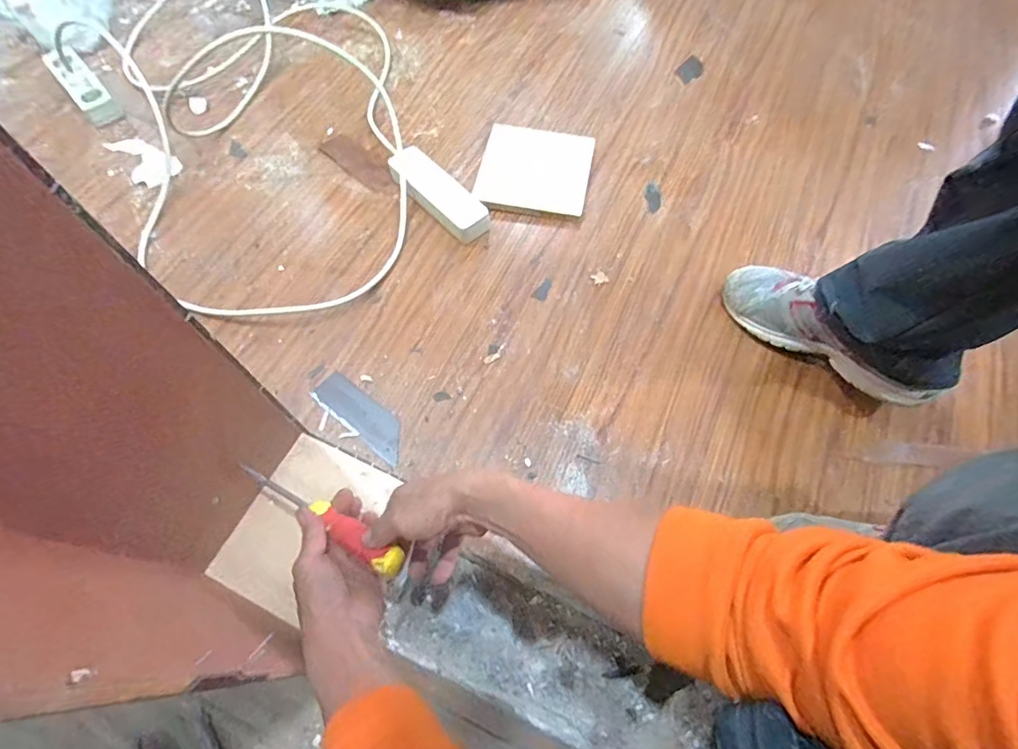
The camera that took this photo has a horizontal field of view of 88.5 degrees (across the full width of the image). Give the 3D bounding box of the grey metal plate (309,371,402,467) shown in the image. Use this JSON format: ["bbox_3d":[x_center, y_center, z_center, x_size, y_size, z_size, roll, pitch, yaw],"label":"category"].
[{"bbox_3d":[-0.194,0.053,0.699,0.158,0.004,0.050,37,70,17],"label":"grey metal plate"}]

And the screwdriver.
[{"bbox_3d":[-0.188,0.138,0.520,0.204,0.024,0.025,26,67,18],"label":"screwdriver"}]

